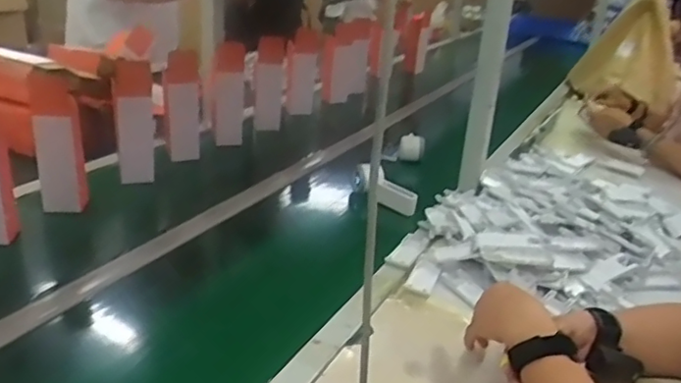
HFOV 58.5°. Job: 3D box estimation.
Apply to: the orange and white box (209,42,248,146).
[{"bbox_3d":[-0.265,-0.218,1.434,0.083,0.233,0.059,0,24,-9],"label":"orange and white box"}]

